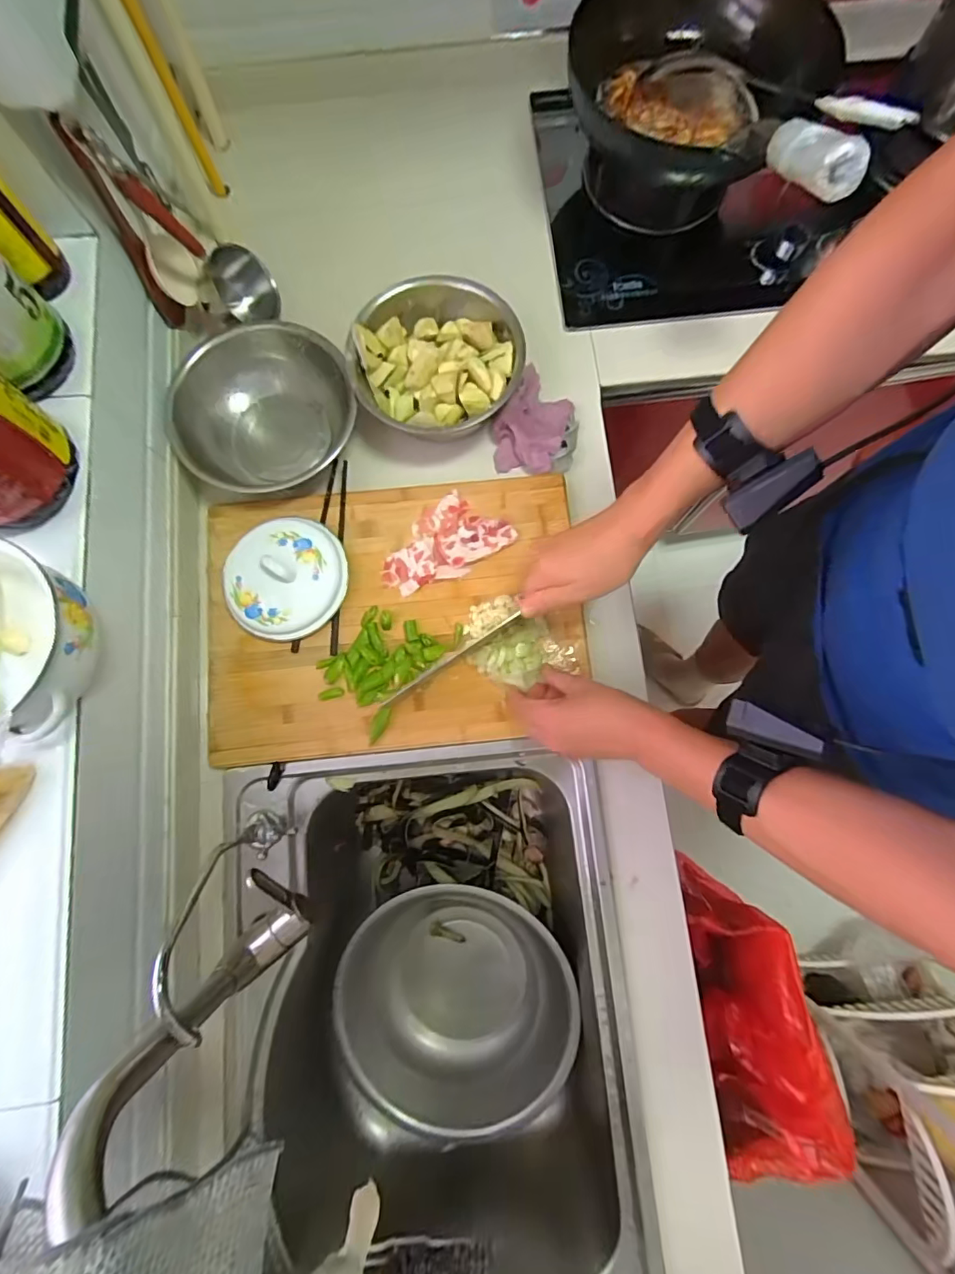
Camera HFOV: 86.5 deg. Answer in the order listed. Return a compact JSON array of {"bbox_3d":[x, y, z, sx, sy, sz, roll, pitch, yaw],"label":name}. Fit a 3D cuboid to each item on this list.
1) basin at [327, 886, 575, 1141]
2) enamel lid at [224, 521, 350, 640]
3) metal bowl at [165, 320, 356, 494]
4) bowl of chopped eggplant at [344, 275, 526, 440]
[{"bbox_3d":[-0.028,0.492,0.712,0.307,0.152,0.296,0,79,0],"label":"basin"},{"bbox_3d":[-0.229,-0.072,0.603,0.141,0.046,0.145,0,79,0],"label":"enamel lid"},{"bbox_3d":[-0.270,-0.283,0.654,0.218,0.087,0.190,-36,81,-6],"label":"metal bowl"},{"bbox_3d":[-0.048,-0.346,0.650,0.217,0.081,0.208,0,79,0],"label":"bowl of chopped eggplant"}]

